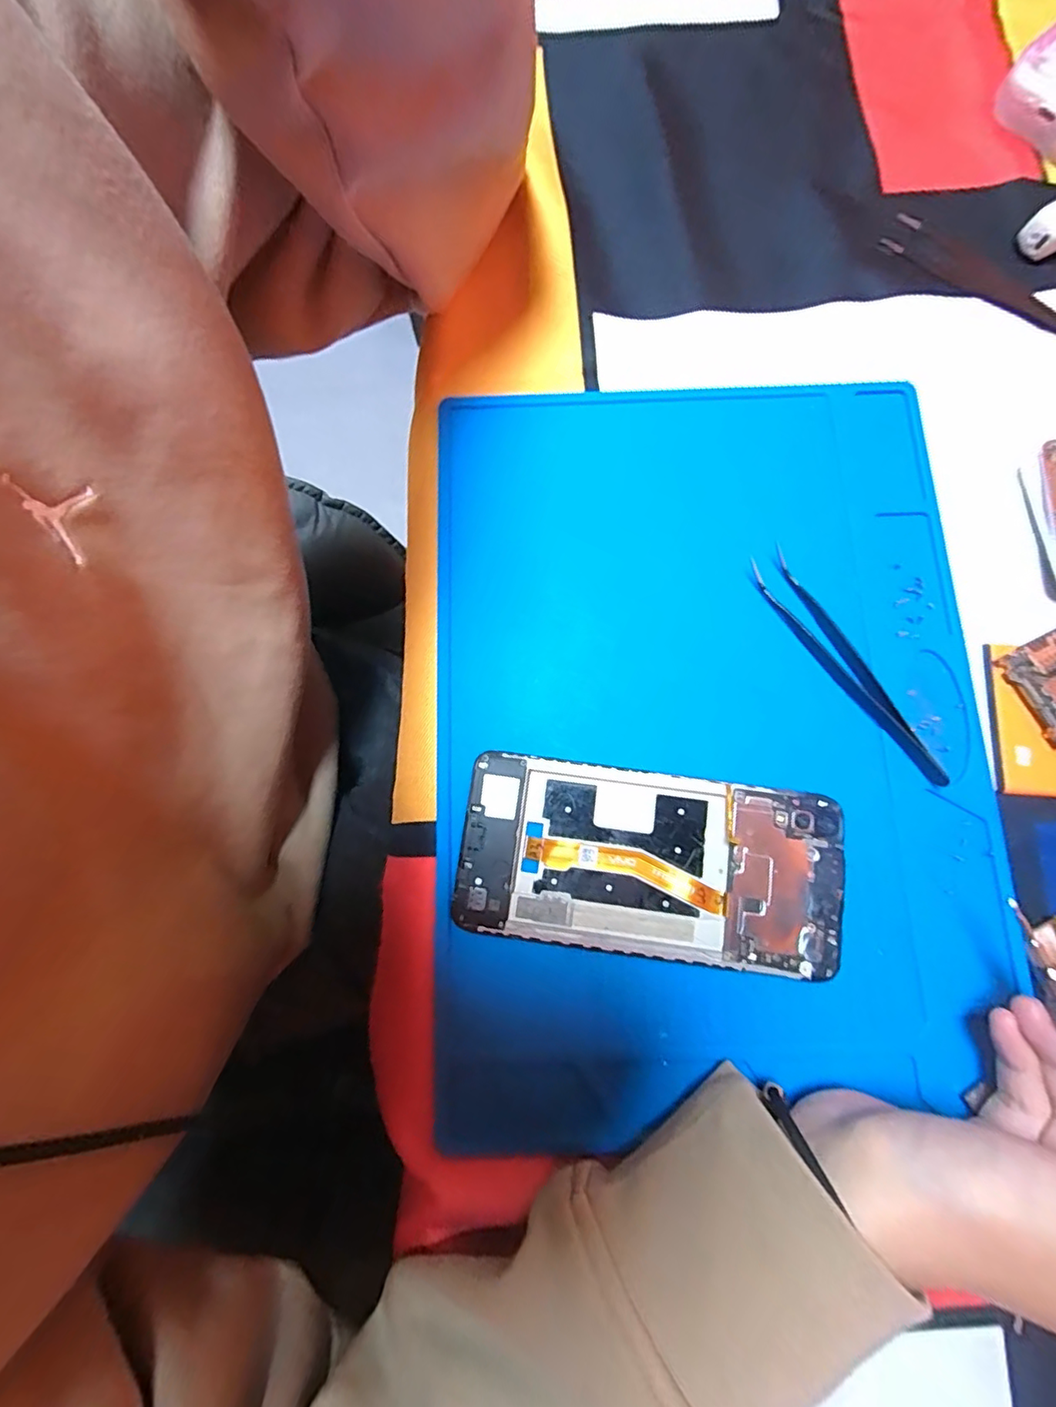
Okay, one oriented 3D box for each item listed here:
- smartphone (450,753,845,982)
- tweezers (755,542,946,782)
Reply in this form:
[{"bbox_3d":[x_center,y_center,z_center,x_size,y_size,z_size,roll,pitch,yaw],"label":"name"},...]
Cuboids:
[{"bbox_3d":[0.048,0.064,0.225,0.148,0.009,0.069,7,79,3],"label":"smartphone"},{"bbox_3d":[0.135,-0.015,0.238,0.014,0.010,0.115,-30,79,-5],"label":"tweezers"}]

